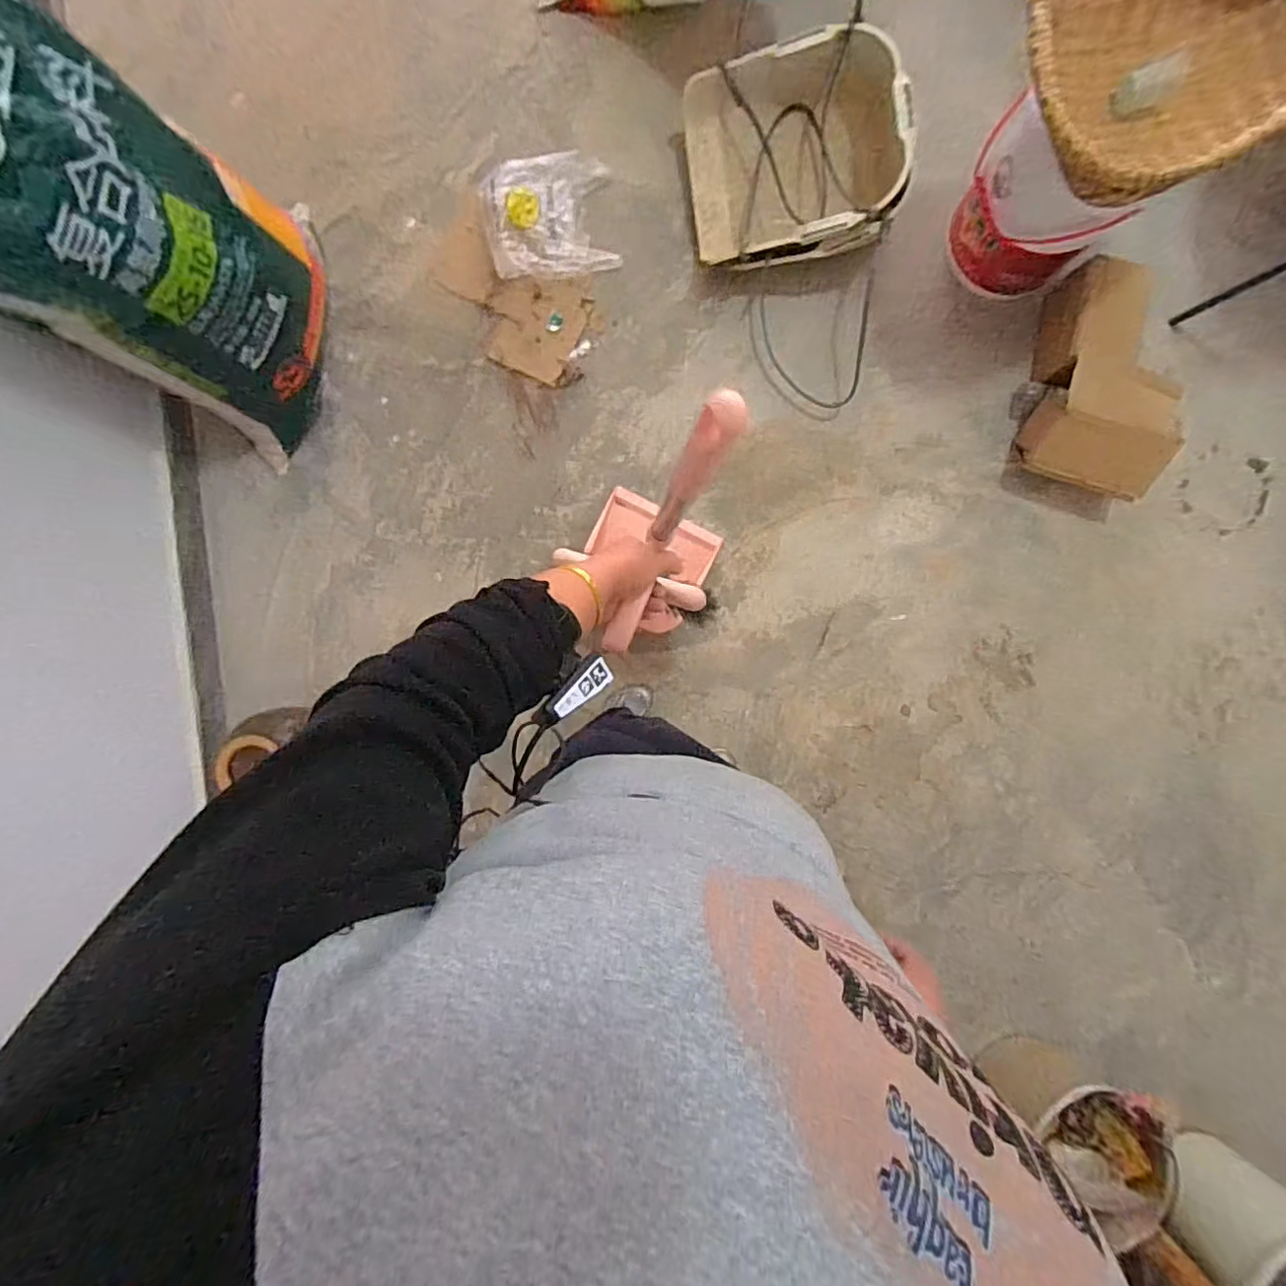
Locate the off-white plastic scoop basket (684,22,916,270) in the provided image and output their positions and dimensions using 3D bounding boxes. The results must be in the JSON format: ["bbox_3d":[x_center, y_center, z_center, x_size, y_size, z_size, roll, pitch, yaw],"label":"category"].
[{"bbox_3d":[0.293,-0.938,1.157,0.392,0.153,0.371,-14,93,1],"label":"off-white plastic scoop basket"}]

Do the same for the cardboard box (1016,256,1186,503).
[{"bbox_3d":[0.903,-0.510,1.173,0.234,0.142,0.413,12,93,0],"label":"cardboard box"}]

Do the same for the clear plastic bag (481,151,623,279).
[{"bbox_3d":[-0.191,-0.861,1.203,0.254,0.064,0.225,-13,93,1],"label":"clear plastic bag"}]

